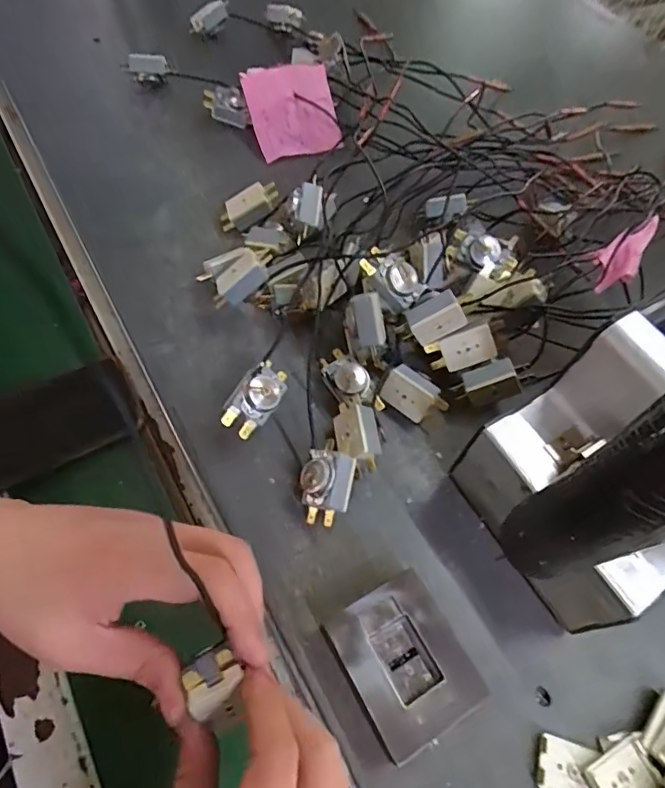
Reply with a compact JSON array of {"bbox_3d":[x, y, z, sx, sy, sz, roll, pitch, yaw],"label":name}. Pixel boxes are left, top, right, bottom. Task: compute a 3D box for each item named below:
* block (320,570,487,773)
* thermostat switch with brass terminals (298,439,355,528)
[{"bbox_3d":[0.042,0.158,0.304,0.064,0.033,0.079,-26,66,-16],"label":"block"},{"bbox_3d":[-0.003,0.061,0.349,0.034,0.033,0.055,14,66,9],"label":"thermostat switch with brass terminals"}]

